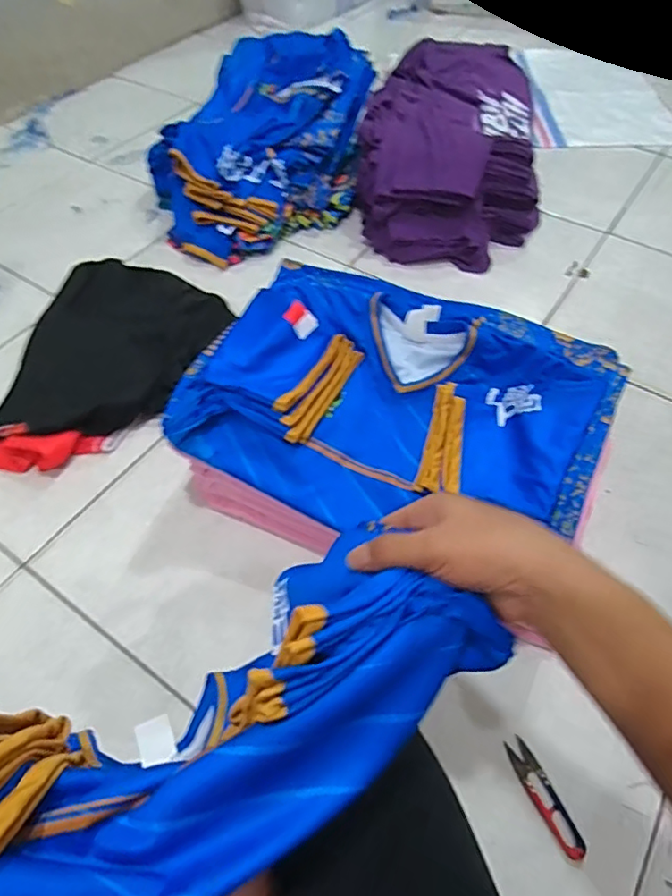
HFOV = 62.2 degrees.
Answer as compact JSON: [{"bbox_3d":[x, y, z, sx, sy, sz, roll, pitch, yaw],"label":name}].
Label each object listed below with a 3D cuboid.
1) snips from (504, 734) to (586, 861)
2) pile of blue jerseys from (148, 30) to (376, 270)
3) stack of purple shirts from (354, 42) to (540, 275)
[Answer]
[{"bbox_3d":[0.225,0.372,0.595,0.033,0.006,0.117,-20,55,-14],"label":"snips"},{"bbox_3d":[-0.159,-0.718,1.287,0.403,0.177,0.691,8,53,7],"label":"pile of blue jerseys"},{"bbox_3d":[0.277,-0.699,1.261,0.356,0.184,0.689,10,53,9],"label":"stack of purple shirts"}]

